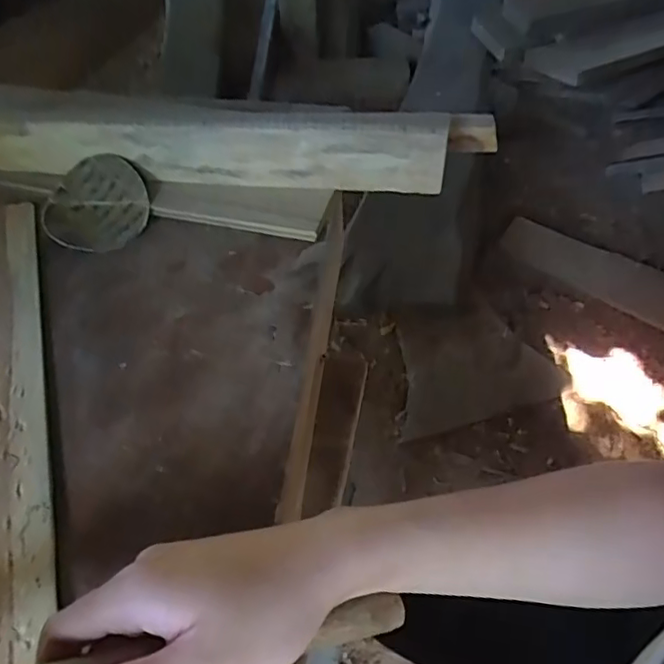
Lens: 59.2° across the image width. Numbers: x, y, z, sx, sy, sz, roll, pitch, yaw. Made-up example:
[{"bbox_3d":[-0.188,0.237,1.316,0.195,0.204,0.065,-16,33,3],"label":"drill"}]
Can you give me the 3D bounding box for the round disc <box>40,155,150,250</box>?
[{"bbox_3d":[-0.204,-0.111,0.507,0.092,0.013,0.086,-2,74,7],"label":"round disc"}]

